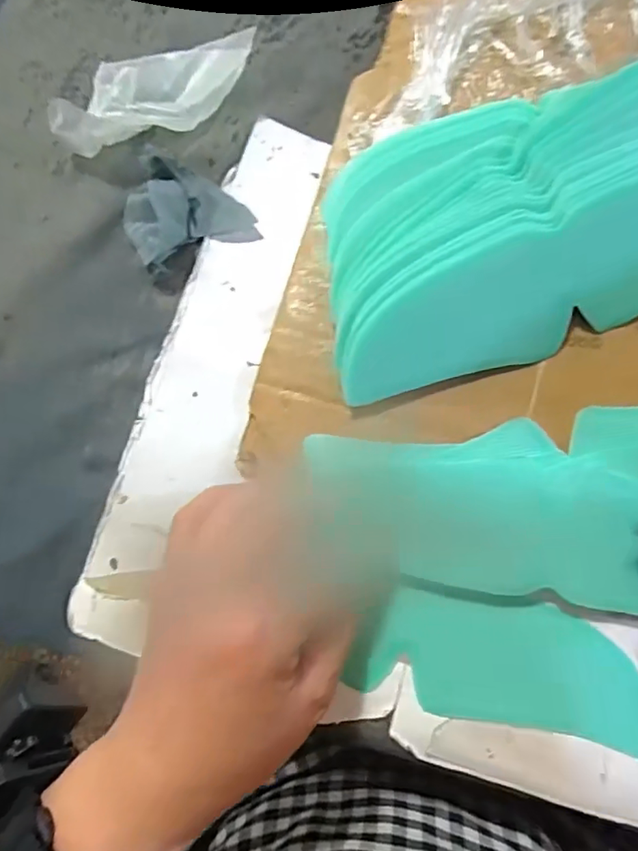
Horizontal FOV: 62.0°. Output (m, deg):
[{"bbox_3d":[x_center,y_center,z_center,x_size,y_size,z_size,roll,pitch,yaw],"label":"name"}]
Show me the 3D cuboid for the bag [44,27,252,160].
[{"bbox_3d":[-0.095,-0.200,0.312,0.127,0.032,0.059,-33,80,-13],"label":"bag"}]

